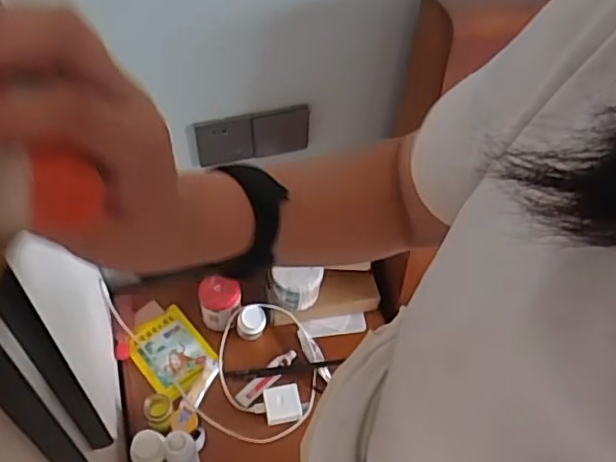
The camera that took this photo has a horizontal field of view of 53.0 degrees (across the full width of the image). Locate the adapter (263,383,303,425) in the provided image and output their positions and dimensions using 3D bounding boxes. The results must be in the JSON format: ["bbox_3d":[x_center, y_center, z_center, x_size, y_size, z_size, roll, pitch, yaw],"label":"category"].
[{"bbox_3d":[-0.040,0.274,0.984,0.056,0.030,0.057,-7,54,-9],"label":"adapter"}]

